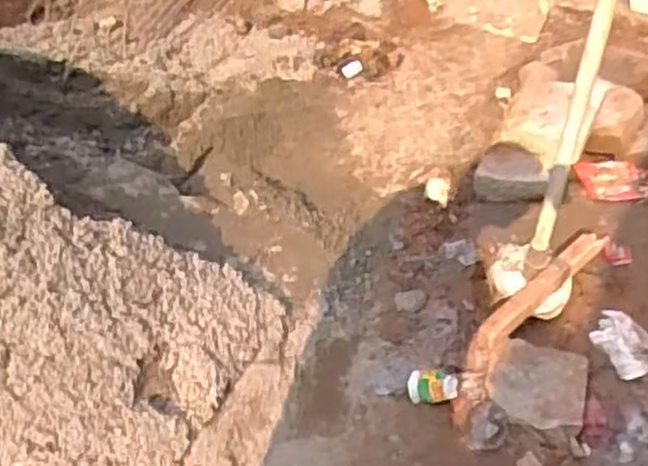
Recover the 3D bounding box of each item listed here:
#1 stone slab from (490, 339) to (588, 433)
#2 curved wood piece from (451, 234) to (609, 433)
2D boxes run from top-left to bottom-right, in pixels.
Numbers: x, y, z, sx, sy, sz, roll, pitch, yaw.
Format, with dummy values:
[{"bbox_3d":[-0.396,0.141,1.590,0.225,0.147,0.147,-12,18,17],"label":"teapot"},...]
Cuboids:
[{"bbox_3d":[0.435,0.301,1.571,0.178,0.033,0.193,17,54,5],"label":"stone slab"},{"bbox_3d":[0.419,0.170,1.658,0.096,0.110,0.546,32,57,26],"label":"curved wood piece"}]

